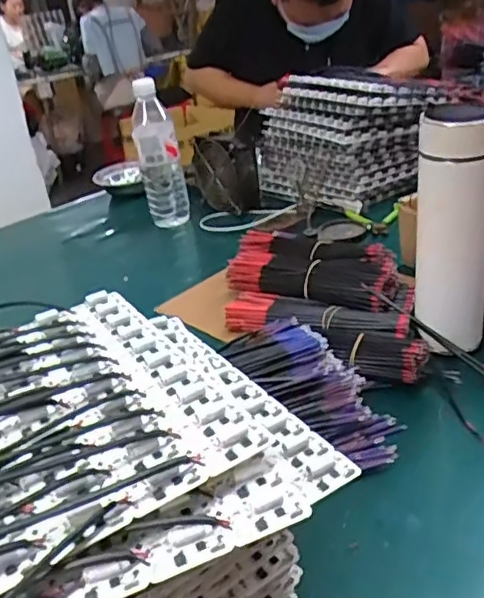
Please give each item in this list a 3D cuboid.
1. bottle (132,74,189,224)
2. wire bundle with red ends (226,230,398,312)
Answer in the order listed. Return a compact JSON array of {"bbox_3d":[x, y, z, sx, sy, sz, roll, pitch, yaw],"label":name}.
[{"bbox_3d":[-0.126,-0.210,0.930,0.067,0.244,0.052,-8,27,-4],"label":"bottle"},{"bbox_3d":[0.078,-0.040,0.693,0.220,0.042,0.095,14,33,34],"label":"wire bundle with red ends"}]

